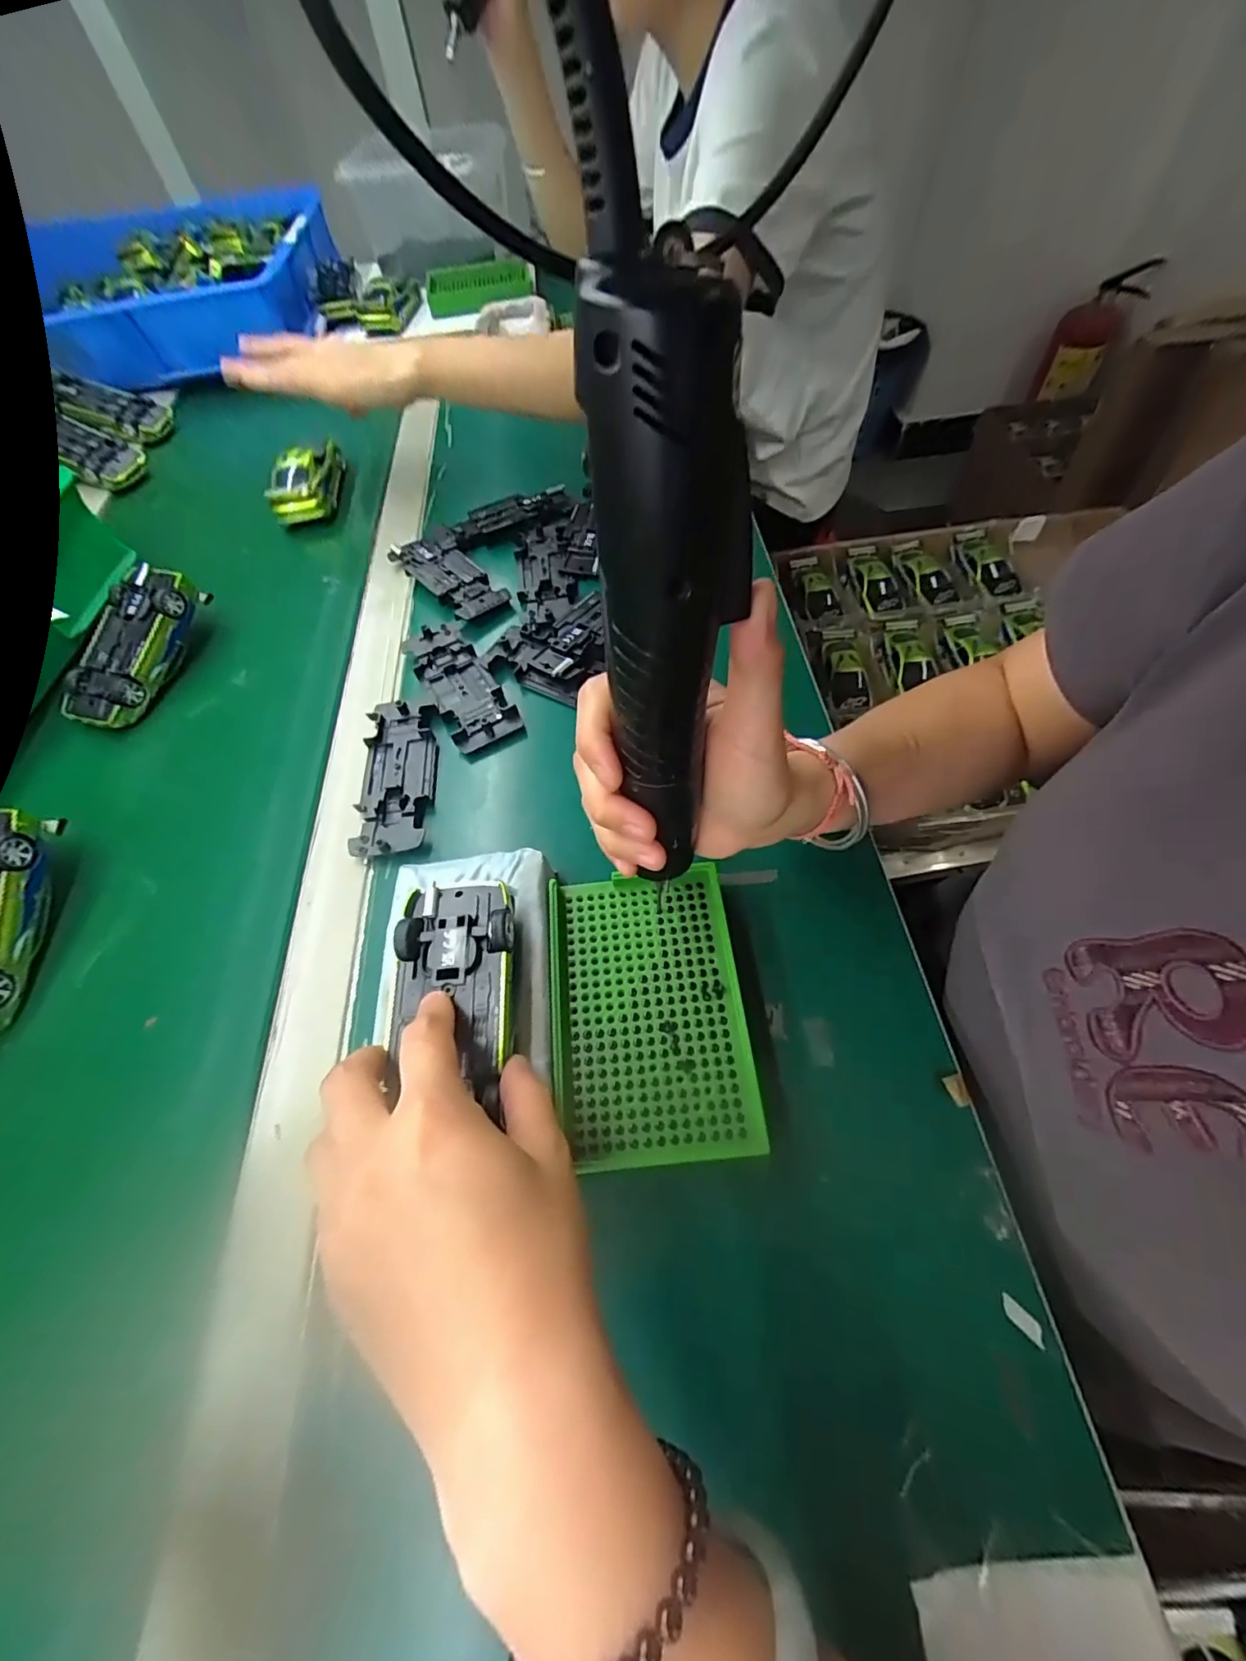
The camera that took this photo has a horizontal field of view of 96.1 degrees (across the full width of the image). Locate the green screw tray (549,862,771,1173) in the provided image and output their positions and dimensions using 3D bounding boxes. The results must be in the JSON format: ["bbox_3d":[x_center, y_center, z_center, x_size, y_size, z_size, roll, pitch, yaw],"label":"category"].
[{"bbox_3d":[0.013,0.086,0.279,0.090,0.022,0.136,-6,61,0],"label":"green screw tray"}]

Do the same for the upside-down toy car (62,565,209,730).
[{"bbox_3d":[-0.381,-0.141,0.441,0.059,0.037,0.130,13,79,7],"label":"upside-down toy car"}]

